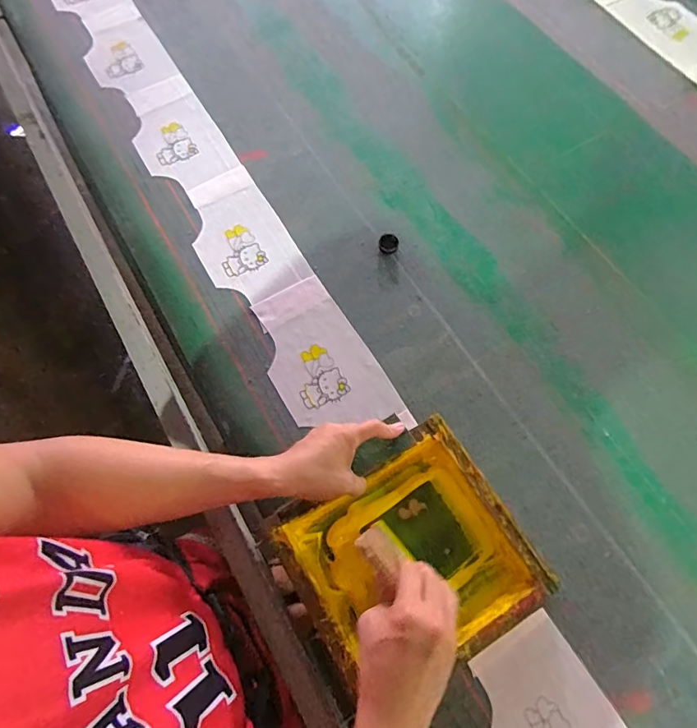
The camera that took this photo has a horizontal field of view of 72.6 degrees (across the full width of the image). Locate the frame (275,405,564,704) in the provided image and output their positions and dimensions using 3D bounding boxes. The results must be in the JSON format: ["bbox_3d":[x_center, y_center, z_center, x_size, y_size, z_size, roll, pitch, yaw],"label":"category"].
[{"bbox_3d":[0.066,0.217,0.541,0.242,0.050,0.222,-29,71,-11],"label":"frame"}]

